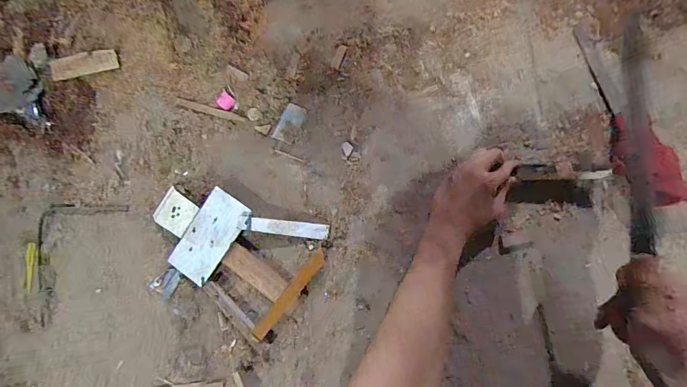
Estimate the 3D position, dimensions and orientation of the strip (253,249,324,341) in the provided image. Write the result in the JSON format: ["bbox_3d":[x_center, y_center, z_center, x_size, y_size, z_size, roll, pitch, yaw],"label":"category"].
[{"bbox_3d":[-0.076,0.143,0.515,0.018,0.006,0.147,38,88,2],"label":"strip"}]

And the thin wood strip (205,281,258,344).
[{"bbox_3d":[-0.155,0.165,0.513,0.017,0.006,0.104,-44,88,-2],"label":"thin wood strip"}]

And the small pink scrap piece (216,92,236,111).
[{"bbox_3d":[-0.170,-0.133,0.529,0.024,0.004,0.021,38,88,2],"label":"small pink scrap piece"}]

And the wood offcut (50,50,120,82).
[{"bbox_3d":[-0.369,-0.183,0.521,0.094,0.004,0.032,-11,88,-1],"label":"wood offcut"}]

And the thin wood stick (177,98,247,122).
[{"bbox_3d":[-0.193,-0.121,0.533,0.098,0.010,0.011,14,88,1],"label":"thin wood stick"}]

